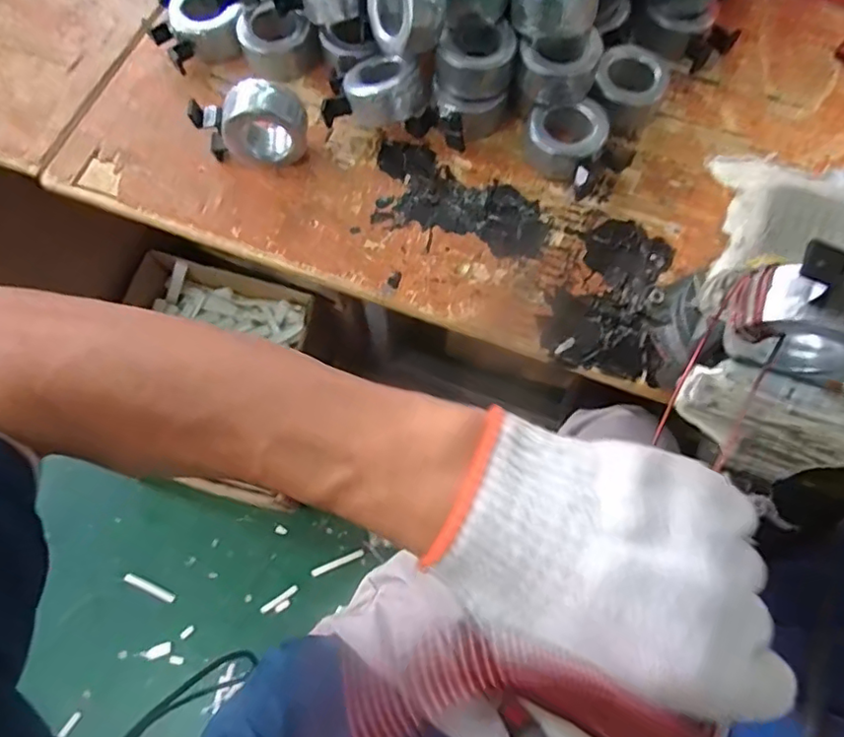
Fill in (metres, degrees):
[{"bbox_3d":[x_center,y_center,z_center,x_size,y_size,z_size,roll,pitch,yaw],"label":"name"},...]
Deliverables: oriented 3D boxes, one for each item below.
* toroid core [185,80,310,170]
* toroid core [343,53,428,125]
[{"bbox_3d":[-0.144,-0.206,0.508,0.088,0.066,0.045,-20,70,-7],"label":"toroid core"},{"bbox_3d":[-0.035,-0.251,0.525,0.067,0.039,0.068,-7,65,14],"label":"toroid core"}]

